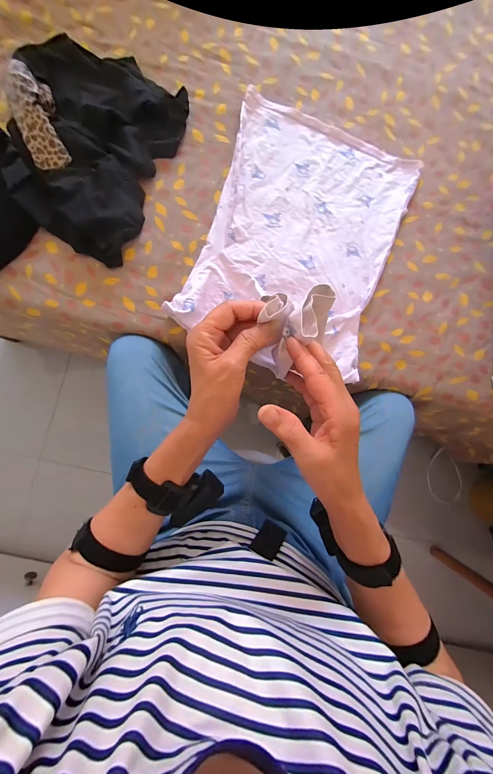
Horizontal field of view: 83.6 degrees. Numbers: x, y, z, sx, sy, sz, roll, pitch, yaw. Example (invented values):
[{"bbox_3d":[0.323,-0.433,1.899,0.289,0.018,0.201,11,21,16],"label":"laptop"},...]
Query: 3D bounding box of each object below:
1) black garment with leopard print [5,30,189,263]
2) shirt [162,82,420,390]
[{"bbox_3d":[-0.294,-0.434,0.486,0.298,0.062,0.364,21,85,-2],"label":"black garment with leopard print"},{"bbox_3d":[0.095,-0.276,0.512,0.354,0.038,0.487,19,85,-2],"label":"shirt"}]

